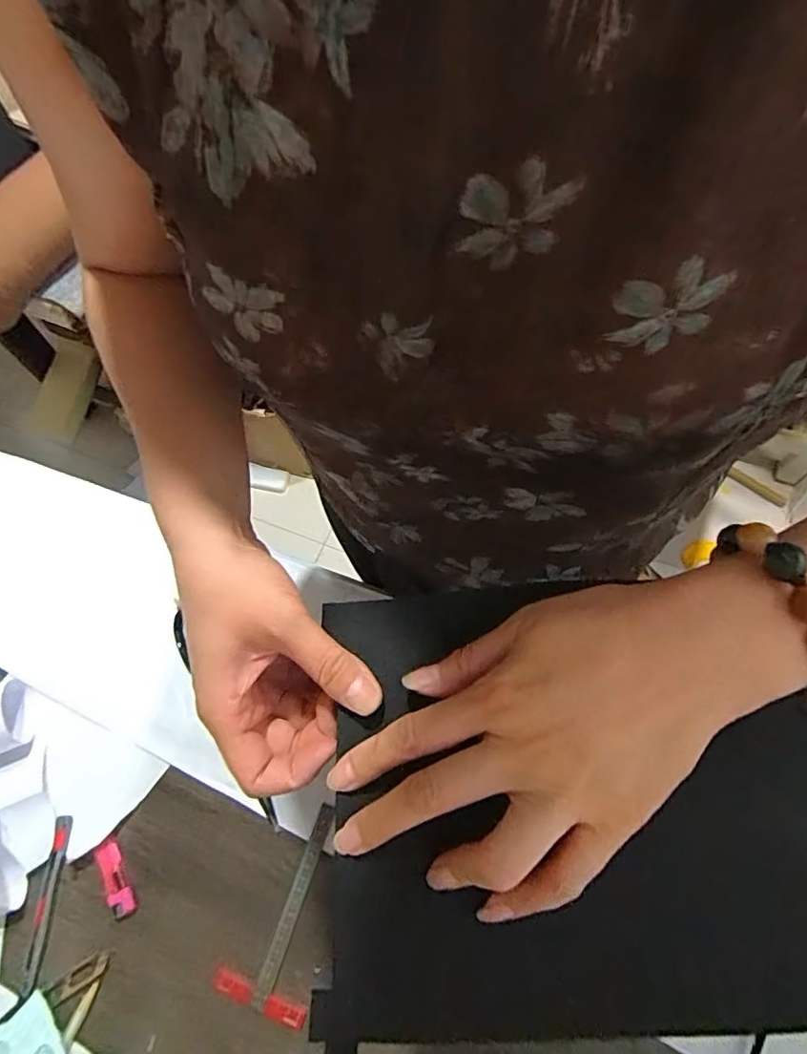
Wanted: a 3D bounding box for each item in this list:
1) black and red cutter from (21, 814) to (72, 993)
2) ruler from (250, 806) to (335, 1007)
[{"bbox_3d":[-0.343,0.358,0.518,0.017,0.005,0.140,-4,63,1],"label":"black and red cutter"},{"bbox_3d":[-0.103,0.357,0.517,0.017,0.007,0.168,14,64,14],"label":"ruler"}]

